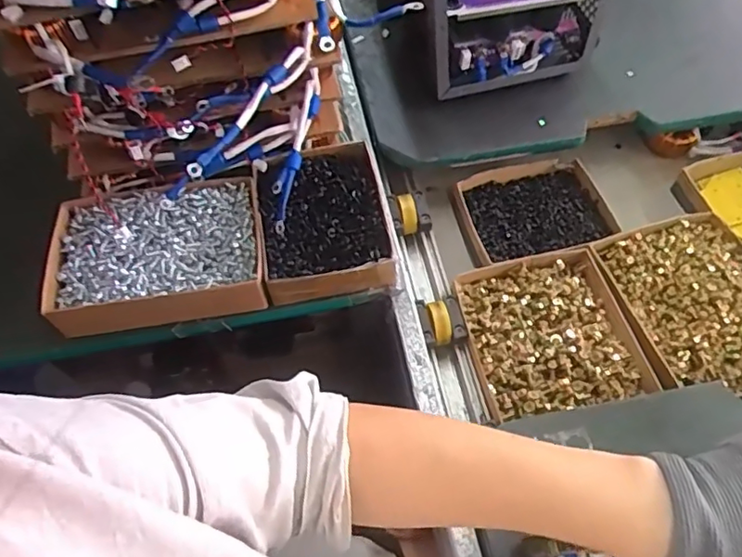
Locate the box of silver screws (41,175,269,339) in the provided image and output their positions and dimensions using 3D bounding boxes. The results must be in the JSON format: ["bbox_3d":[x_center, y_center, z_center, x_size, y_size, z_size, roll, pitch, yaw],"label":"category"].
[{"bbox_3d":[-0.222,-0.024,0.601,0.214,0.052,0.141,-10,57,-2],"label":"box of silver screws"}]

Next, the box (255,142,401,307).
[{"bbox_3d":[-0.050,-0.064,0.619,0.131,0.051,0.171,-10,57,-2],"label":"box"}]

